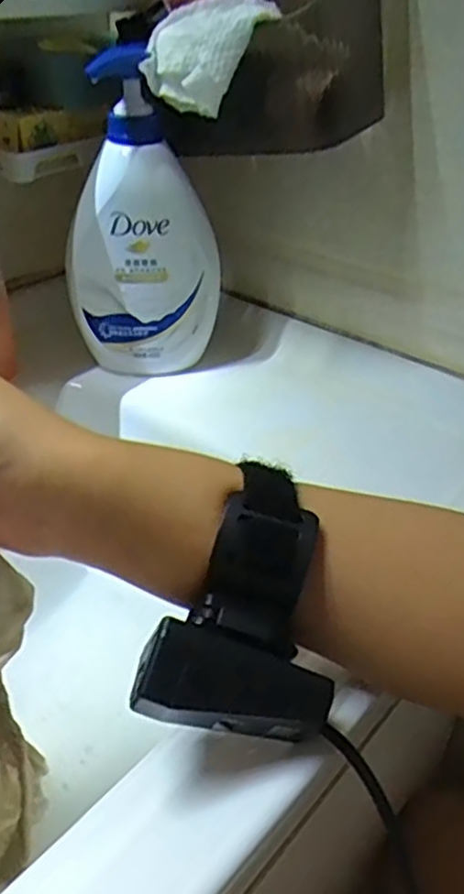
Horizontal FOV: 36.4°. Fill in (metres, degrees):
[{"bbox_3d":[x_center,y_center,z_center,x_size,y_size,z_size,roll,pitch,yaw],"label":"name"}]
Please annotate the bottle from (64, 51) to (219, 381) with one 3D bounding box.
[{"bbox_3d":[-0.064,-0.164,0.512,0.107,0.217,0.063,0,30,-2],"label":"bottle"}]

